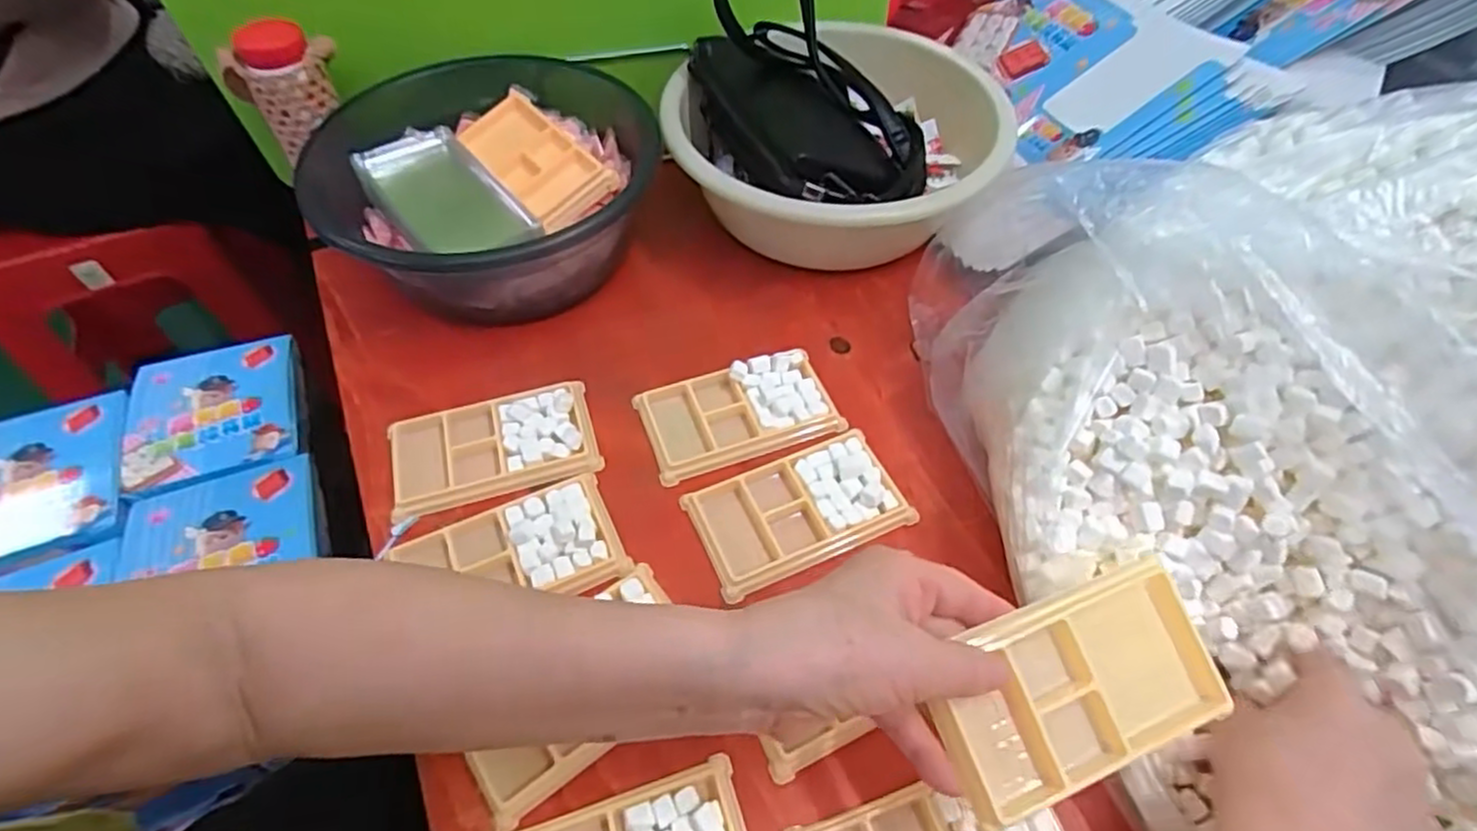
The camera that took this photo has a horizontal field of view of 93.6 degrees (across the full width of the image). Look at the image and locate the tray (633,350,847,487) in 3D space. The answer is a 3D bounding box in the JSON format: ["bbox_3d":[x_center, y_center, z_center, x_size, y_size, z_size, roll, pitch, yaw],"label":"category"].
[{"bbox_3d":[0.000,-0.001,0.505,0.132,0.023,0.077,-16,56,-11],"label":"tray"}]

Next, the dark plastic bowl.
[{"bbox_3d":[-0.202,-0.186,0.568,0.256,0.095,0.257,0,55,0],"label":"dark plastic bowl"}]

